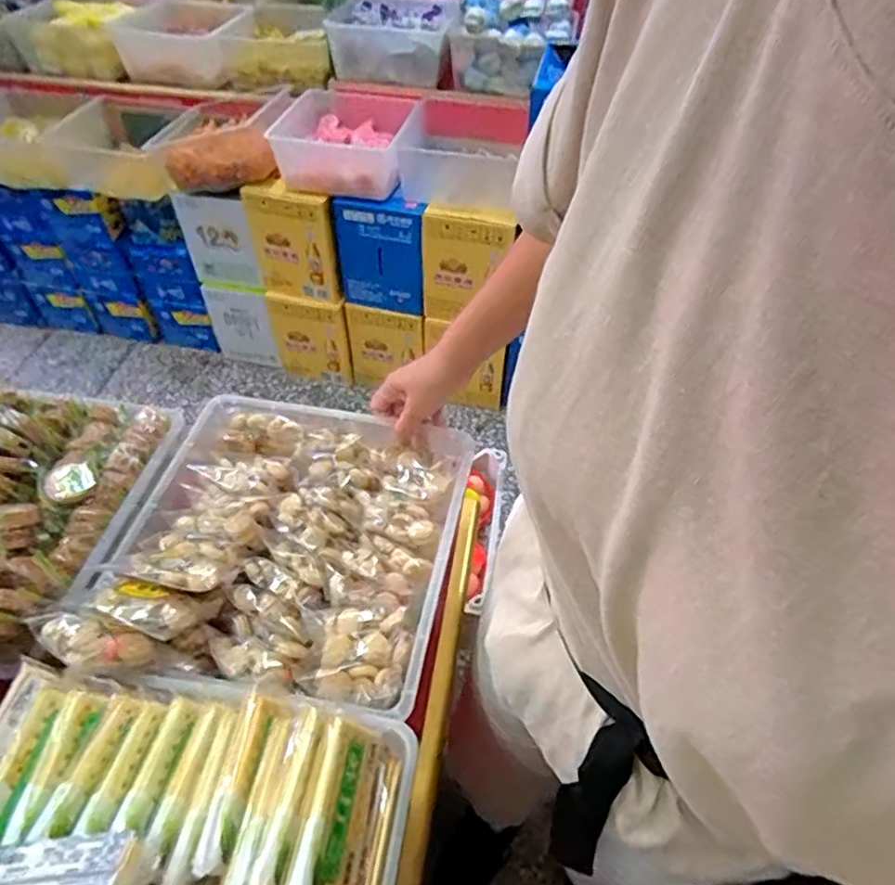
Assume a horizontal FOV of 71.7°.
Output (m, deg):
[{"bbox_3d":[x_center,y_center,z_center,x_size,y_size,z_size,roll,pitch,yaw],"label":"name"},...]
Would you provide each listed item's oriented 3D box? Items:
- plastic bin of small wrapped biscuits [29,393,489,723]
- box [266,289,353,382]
[{"bbox_3d":[-0.150,0.078,0.573,0.304,0.068,0.308,9,50,7],"label":"plastic bin of small wrapped biscuits"},{"bbox_3d":[-0.412,-0.303,1.845,0.236,0.279,0.047,13,50,10],"label":"box"}]

